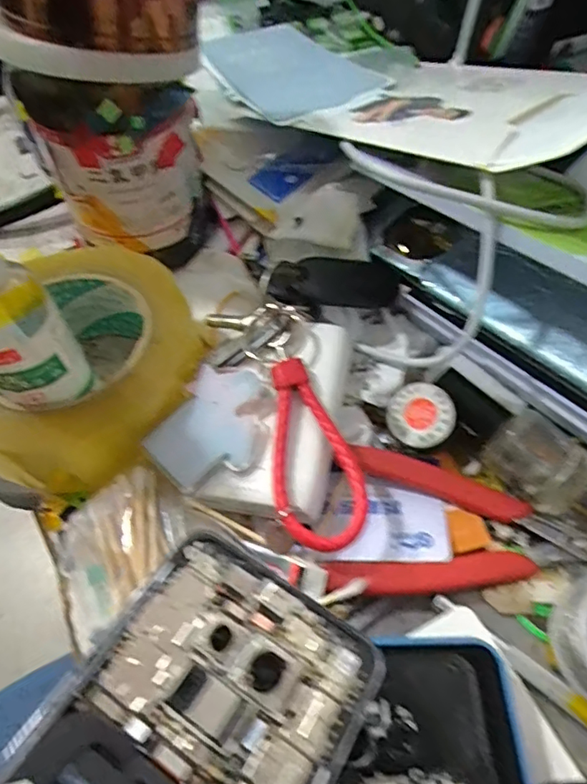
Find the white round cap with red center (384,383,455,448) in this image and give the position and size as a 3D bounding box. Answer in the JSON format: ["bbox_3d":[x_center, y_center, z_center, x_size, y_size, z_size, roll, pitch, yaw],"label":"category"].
[{"bbox_3d":[0.060,0.011,0.249,0.030,0.009,0.030,-7,74,25],"label":"white round cap with red center"}]

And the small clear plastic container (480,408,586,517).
[{"bbox_3d":[0.110,0.032,0.236,0.031,0.026,0.041,-37,64,-20],"label":"small clear plastic container"}]

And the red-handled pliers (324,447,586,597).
[{"bbox_3d":[0.071,0.057,0.230,0.106,0.012,0.065,3,58,4],"label":"red-handled pliers"}]

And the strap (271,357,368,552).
[{"bbox_3d":[0.006,0.025,0.228,0.037,0.014,0.084,-14,58,-7],"label":"strap"}]

